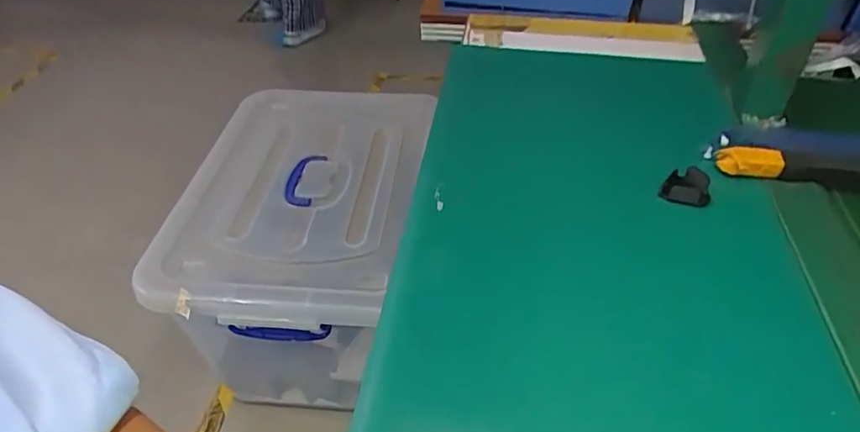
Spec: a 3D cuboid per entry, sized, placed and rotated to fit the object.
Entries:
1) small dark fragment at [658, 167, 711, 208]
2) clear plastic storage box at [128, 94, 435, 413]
[{"bbox_3d":[0.223,-0.025,0.464,0.037,0.018,0.031,26,49,26],"label":"small dark fragment"},{"bbox_3d":[-0.233,0.054,1.128,0.389,0.421,0.579,5,43,6],"label":"clear plastic storage box"}]

